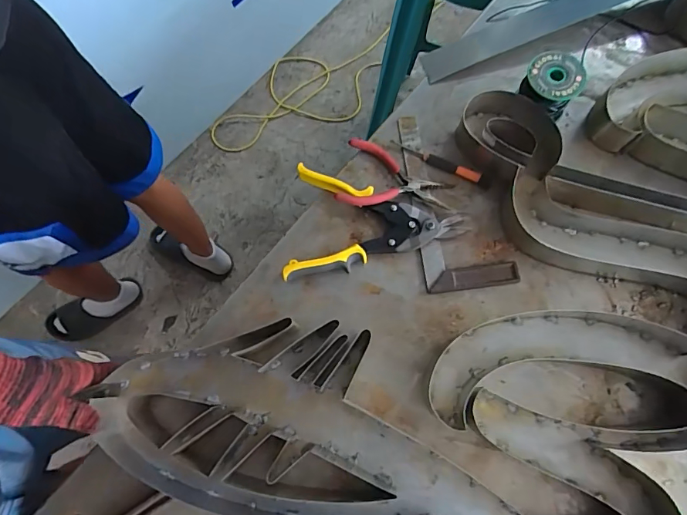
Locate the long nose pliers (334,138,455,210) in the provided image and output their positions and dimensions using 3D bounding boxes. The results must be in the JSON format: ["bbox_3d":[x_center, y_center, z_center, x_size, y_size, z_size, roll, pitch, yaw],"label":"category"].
[{"bbox_3d":[0.068,-0.098,0.566,0.143,0.032,0.097,15,75,5],"label":"long nose pliers"}]

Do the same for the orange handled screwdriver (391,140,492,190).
[{"bbox_3d":[0.131,-0.128,0.582,0.142,0.013,0.014,27,77,9],"label":"orange handled screwdriver"}]

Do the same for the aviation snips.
[{"bbox_3d":[0.042,-0.031,0.552,0.216,0.026,0.140,7,75,4],"label":"aviation snips"}]

